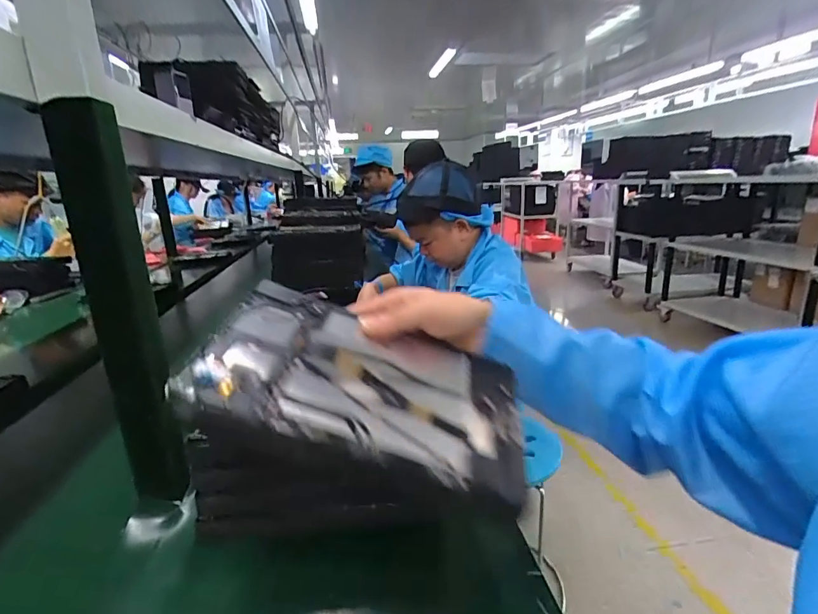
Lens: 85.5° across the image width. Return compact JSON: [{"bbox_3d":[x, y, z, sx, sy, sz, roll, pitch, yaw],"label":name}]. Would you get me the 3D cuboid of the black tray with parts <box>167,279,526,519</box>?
[{"bbox_3d":[-0.031,0.054,0.338,0.242,0.009,0.149,19,31,-3],"label":"black tray with parts"}]

